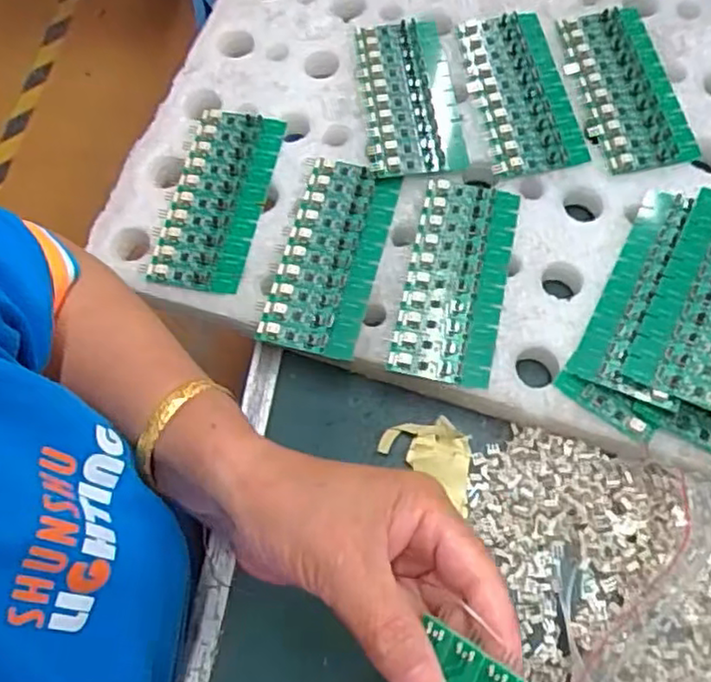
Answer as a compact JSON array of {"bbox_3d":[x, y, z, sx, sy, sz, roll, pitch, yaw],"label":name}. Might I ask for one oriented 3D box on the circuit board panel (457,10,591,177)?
[{"bbox_3d":[0.115,-0.180,0.486,0.066,0.006,0.137,-11,68,0],"label":"circuit board panel"}]

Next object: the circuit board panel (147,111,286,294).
[{"bbox_3d":[-0.095,-0.098,0.471,0.064,0.010,0.137,9,69,8],"label":"circuit board panel"}]

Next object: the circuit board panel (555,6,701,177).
[{"bbox_3d":[0.188,-0.180,0.483,0.064,0.004,0.137,-11,68,0],"label":"circuit board panel"}]

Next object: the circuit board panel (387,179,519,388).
[{"bbox_3d":[0.065,-0.040,0.436,0.060,0.005,0.139,13,70,4],"label":"circuit board panel"}]

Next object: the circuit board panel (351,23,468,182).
[{"bbox_3d":[0.037,-0.178,0.490,0.065,0.008,0.138,-7,68,1],"label":"circuit board panel"}]

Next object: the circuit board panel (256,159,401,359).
[{"bbox_3d":[-0.017,-0.057,0.448,0.066,0.008,0.135,12,70,9],"label":"circuit board panel"}]

